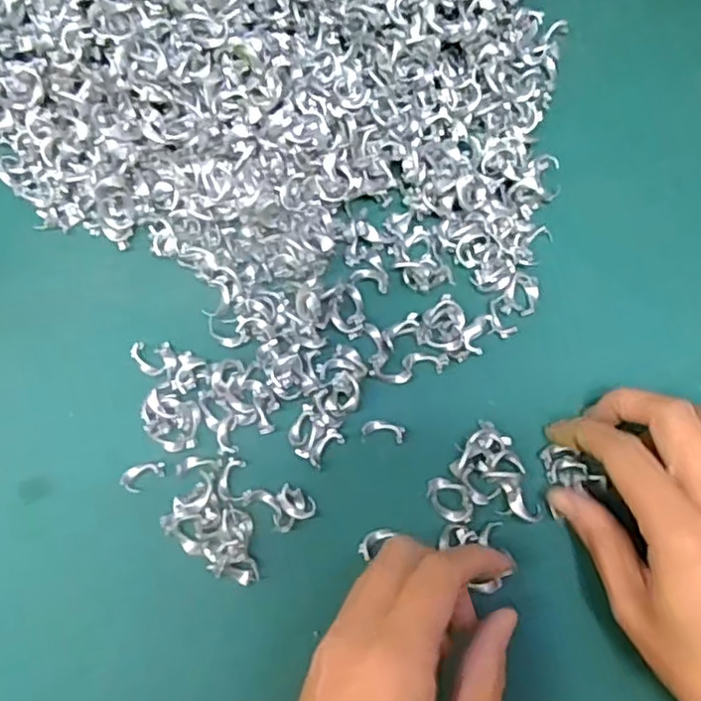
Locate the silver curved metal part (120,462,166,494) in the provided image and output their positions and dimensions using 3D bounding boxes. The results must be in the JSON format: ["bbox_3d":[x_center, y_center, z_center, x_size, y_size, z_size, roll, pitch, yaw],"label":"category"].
[{"bbox_3d":[-0.090,0.054,0.295,0.019,0.004,0.011,-33,80,-9],"label":"silver curved metal part"}]

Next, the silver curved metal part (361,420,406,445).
[{"bbox_3d":[0.015,0.035,0.302,0.019,0.004,0.008,15,77,2],"label":"silver curved metal part"}]

